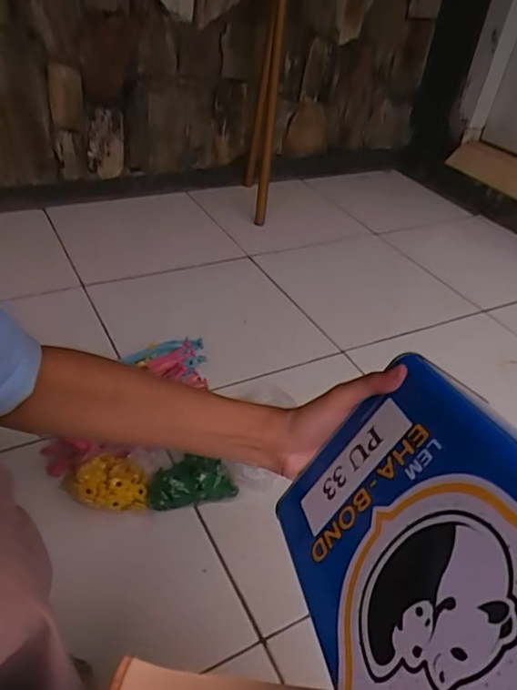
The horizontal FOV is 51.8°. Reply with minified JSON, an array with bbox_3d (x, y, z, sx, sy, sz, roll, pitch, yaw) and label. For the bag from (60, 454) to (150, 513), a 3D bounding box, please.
[{"bbox_3d":[-0.198,0.191,0.719,0.098,0.063,0.068,8,38,1],"label":"bag"}]

